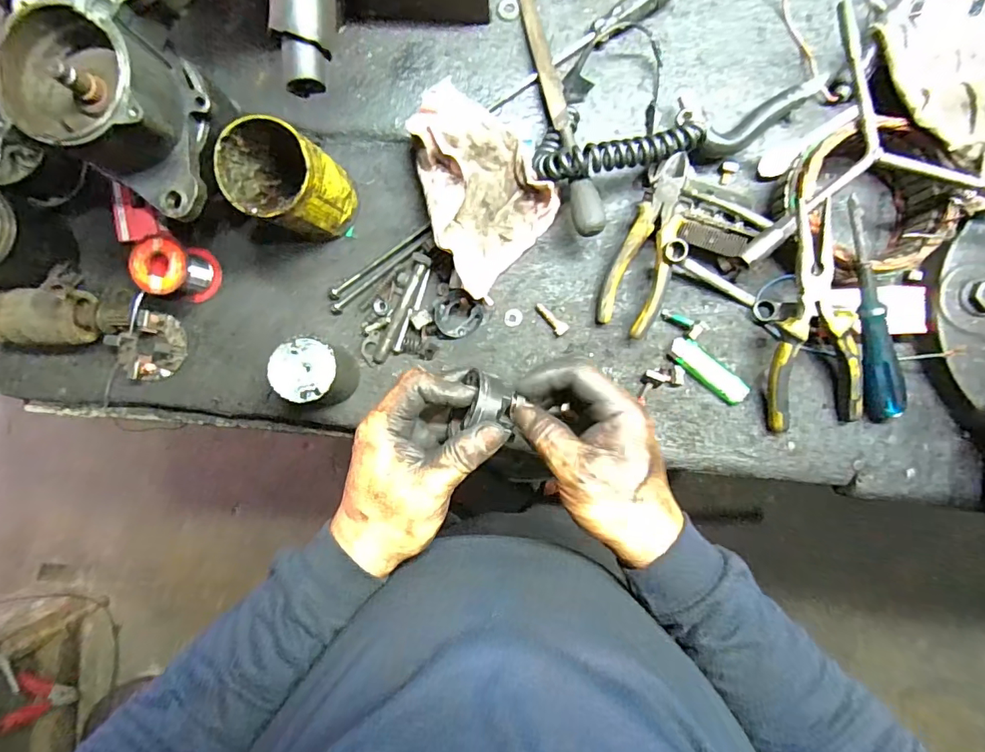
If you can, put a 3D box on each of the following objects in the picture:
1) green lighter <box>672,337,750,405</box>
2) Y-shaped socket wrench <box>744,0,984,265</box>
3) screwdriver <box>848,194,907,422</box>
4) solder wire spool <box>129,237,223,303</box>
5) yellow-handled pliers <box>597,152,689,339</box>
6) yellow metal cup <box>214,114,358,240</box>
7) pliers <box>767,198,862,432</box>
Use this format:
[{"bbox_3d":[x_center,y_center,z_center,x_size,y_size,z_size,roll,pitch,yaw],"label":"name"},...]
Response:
[{"bbox_3d":[0.204,-0.005,0.466,0.082,0.009,0.023,41,91,2],"label":"green lighter"},{"bbox_3d":[0.304,-0.208,0.404,0.218,0.055,0.199,-8,89,2],"label":"Y-shaped socket wrench"},{"bbox_3d":[0.315,-0.047,0.409,0.024,0.020,0.202,-21,106,2],"label":"screwdriver"},{"bbox_3d":[-0.295,-0.099,0.463,0.046,0.057,0.050,0,90,2],"label":"solder wire spool"},{"bbox_3d":[0.139,-0.114,0.437,0.052,0.011,0.152,23,106,18],"label":"yellow-handled pliers"},{"bbox_3d":[-0.173,-0.162,0.427,0.074,0.114,0.073,0,90,2],"label":"yellow metal cup"},{"bbox_3d":[0.269,-0.043,0.418,0.071,0.023,0.186,-13,108,2],"label":"pliers"}]

